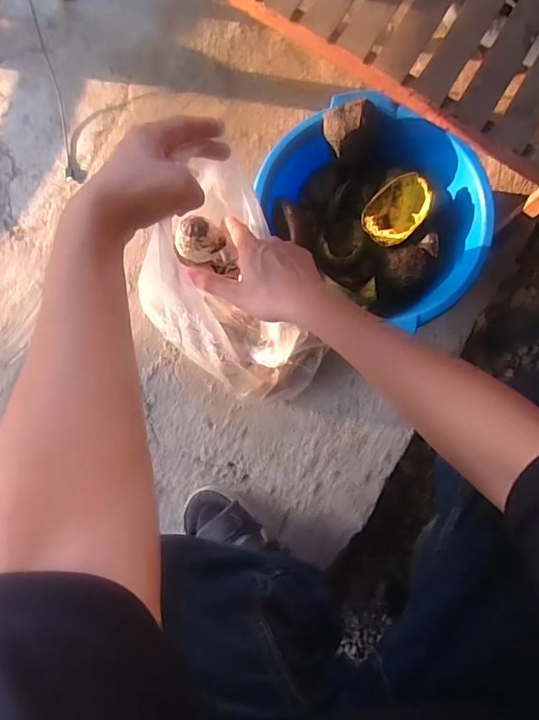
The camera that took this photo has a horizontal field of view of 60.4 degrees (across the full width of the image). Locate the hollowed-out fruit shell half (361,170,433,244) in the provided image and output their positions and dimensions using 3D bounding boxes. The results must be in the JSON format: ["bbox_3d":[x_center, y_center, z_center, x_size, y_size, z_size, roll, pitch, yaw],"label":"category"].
[{"bbox_3d":[0.174,-0.205,0.632,0.072,0.041,0.099,39,86,3],"label":"hollowed-out fruit shell half"}]

